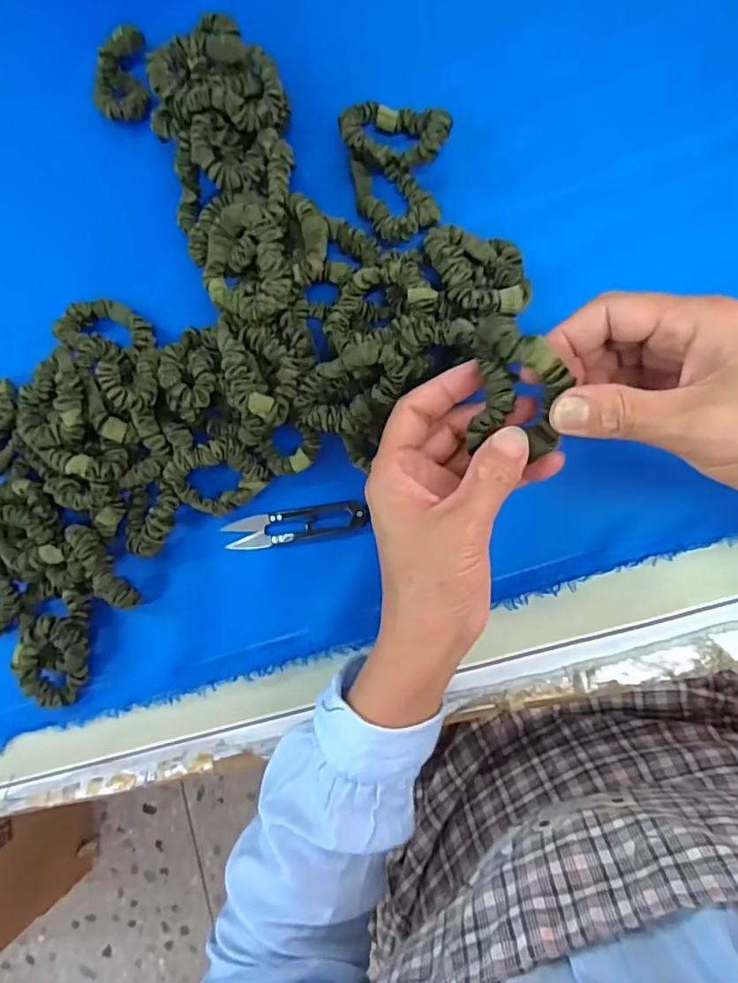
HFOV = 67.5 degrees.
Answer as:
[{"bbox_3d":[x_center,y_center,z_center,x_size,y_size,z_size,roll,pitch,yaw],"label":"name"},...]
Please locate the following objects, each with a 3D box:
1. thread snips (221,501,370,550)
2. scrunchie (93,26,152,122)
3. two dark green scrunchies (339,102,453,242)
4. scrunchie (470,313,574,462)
[{"bbox_3d":[-0.050,0.024,0.385,0.101,0.009,0.022,-9,85,9],"label":"thread snips"},{"bbox_3d":[-0.183,-0.304,0.401,0.034,0.024,0.060,0,87,9],"label":"scrunchie"},{"bbox_3d":[0.015,-0.210,0.360,0.068,0.028,0.088,9,88,10],"label":"two dark green scrunchies"},{"bbox_3d":[0.071,-0.049,0.260,0.042,0.031,0.057,2,93,9],"label":"scrunchie"}]

